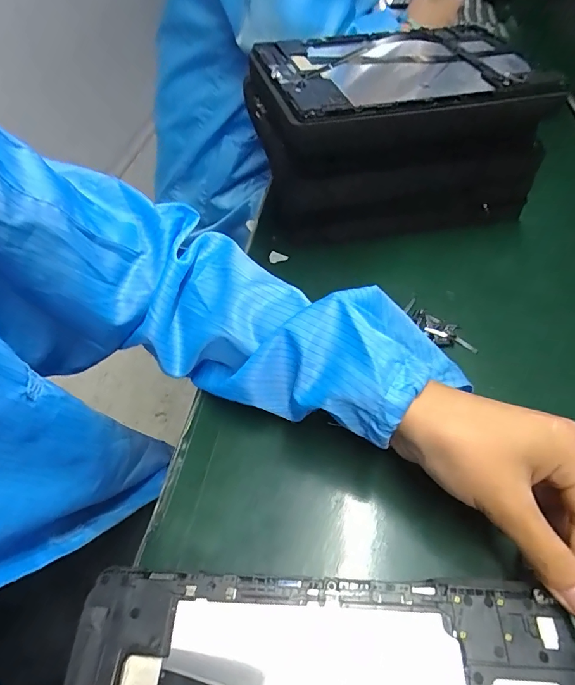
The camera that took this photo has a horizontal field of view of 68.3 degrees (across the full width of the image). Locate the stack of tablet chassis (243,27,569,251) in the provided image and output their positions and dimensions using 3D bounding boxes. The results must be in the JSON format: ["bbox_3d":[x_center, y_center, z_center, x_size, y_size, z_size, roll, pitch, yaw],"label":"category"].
[{"bbox_3d":[0.100,-0.204,0.422,0.258,0.131,0.158,-9,53,-7],"label":"stack of tablet chassis"}]

